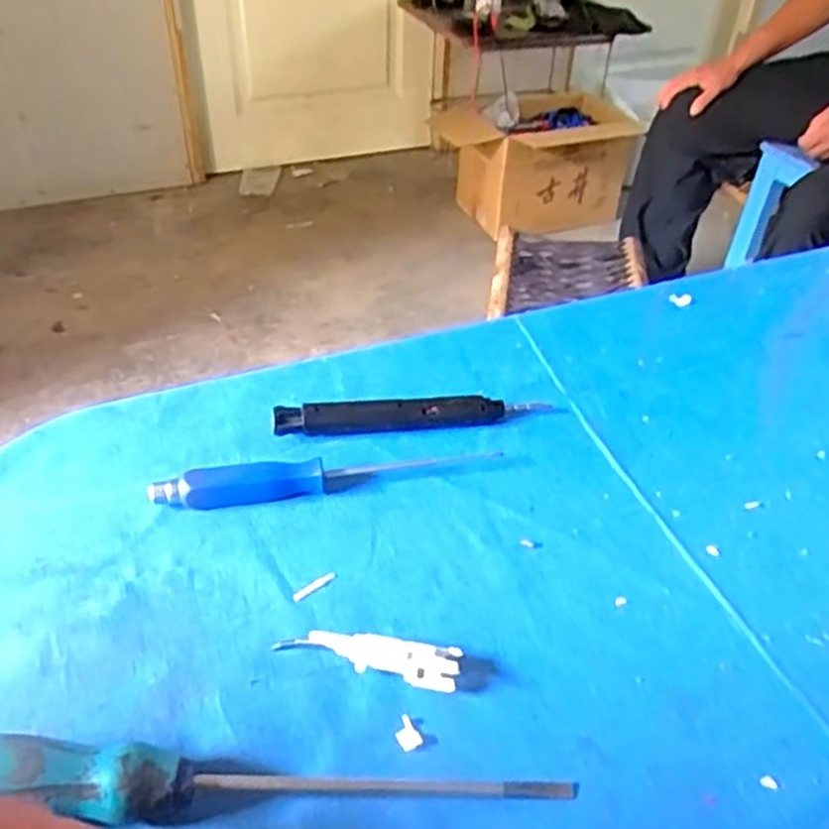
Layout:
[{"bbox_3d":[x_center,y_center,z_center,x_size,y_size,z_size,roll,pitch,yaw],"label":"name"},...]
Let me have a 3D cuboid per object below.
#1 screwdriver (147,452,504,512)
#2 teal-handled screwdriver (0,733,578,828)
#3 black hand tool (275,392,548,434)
[{"bbox_3d":[-0.047,0.033,0.438,0.191,0.017,0.017,-7,40,-12],"label":"screwdriver"},{"bbox_3d":[-0.062,0.137,0.290,0.245,0.033,0.026,2,39,-1],"label":"teal-handled screwdriver"},{"bbox_3d":[-0.002,0.000,0.481,0.165,0.015,0.018,-5,40,-9],"label":"black hand tool"}]

